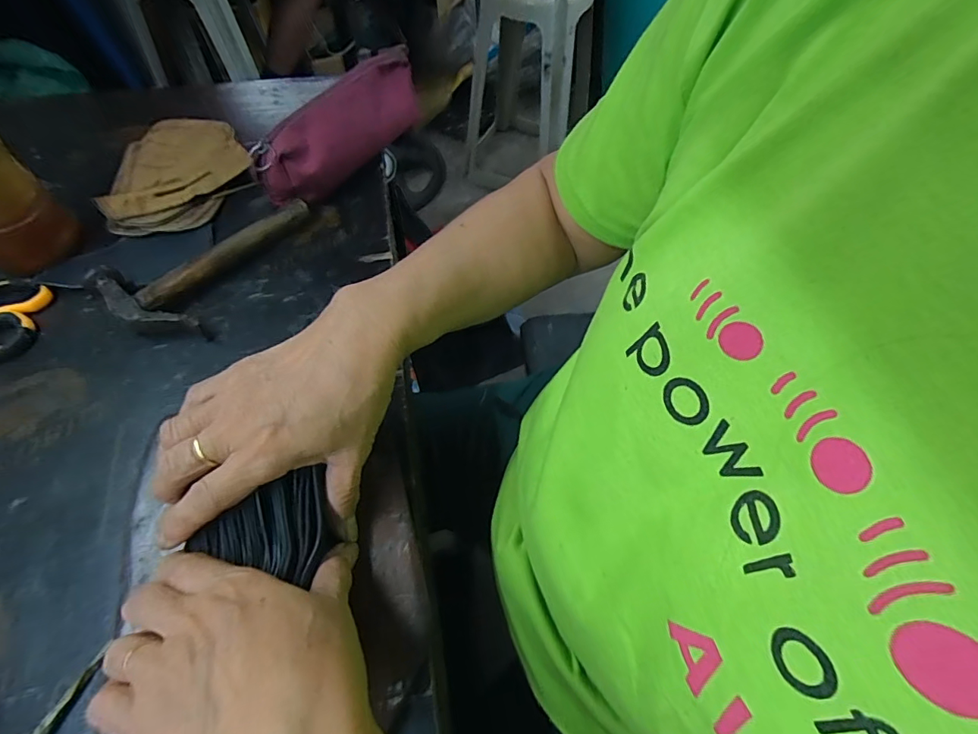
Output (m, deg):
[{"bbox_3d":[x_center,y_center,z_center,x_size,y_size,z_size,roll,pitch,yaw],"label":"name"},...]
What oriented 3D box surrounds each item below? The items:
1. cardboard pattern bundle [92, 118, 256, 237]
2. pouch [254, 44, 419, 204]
[{"bbox_3d":[-0.333,-0.210,0.496,0.143,0.017,0.174,-28,63,-17],"label":"cardboard pattern bundle"},{"bbox_3d":[-0.146,-0.250,0.495,0.048,0.070,0.226,27,62,14],"label":"pouch"}]

